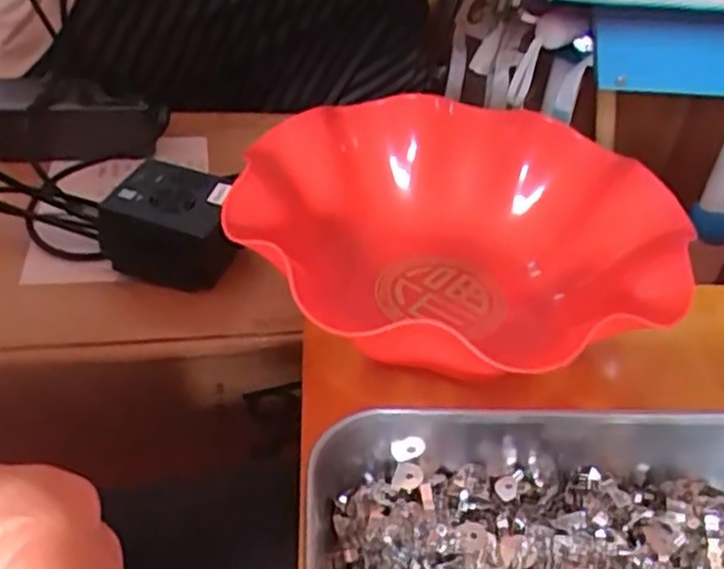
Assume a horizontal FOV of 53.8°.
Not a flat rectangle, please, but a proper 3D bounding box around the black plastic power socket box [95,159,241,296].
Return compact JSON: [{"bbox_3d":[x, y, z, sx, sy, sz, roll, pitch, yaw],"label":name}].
[{"bbox_3d":[-0.131,-0.042,0.505,0.097,0.051,0.079,12,39,8],"label":"black plastic power socket box"}]

